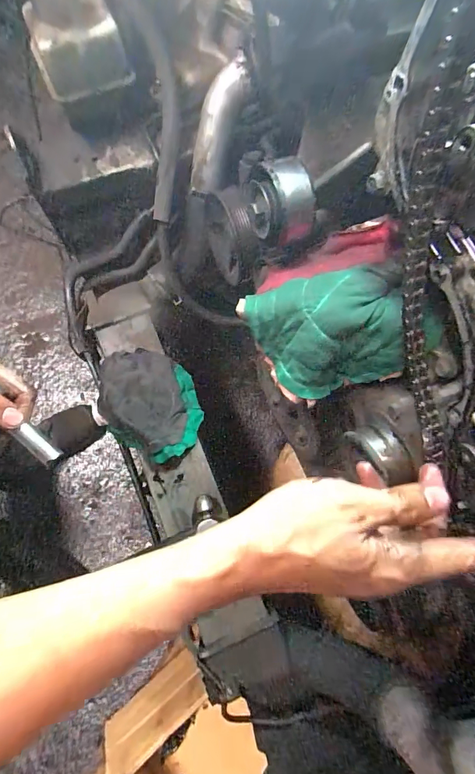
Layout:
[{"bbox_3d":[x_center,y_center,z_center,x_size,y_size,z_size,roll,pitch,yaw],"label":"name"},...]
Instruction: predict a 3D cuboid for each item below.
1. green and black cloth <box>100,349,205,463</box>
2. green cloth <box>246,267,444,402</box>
[{"bbox_3d":[-0.132,0.020,0.577,0.173,0.046,0.151,25,75,5],"label":"green and black cloth"},{"bbox_3d":[0.083,-0.050,0.336,0.143,0.053,0.097,-13,76,-5],"label":"green cloth"}]

